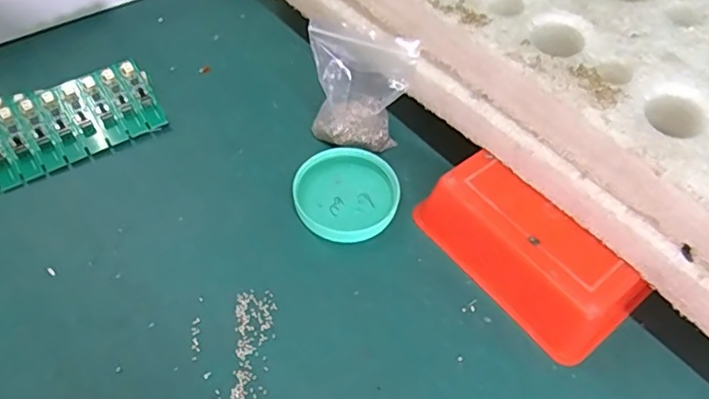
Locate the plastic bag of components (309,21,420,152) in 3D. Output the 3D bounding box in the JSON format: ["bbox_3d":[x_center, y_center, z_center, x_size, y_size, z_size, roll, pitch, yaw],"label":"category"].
[{"bbox_3d":[0.001,-0.070,0.351,0.064,0.078,0.031,18,56,10],"label":"plastic bag of components"}]

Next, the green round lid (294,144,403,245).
[{"bbox_3d":[-0.005,-0.005,0.351,0.066,0.009,0.065,1,55,-2],"label":"green round lid"}]

